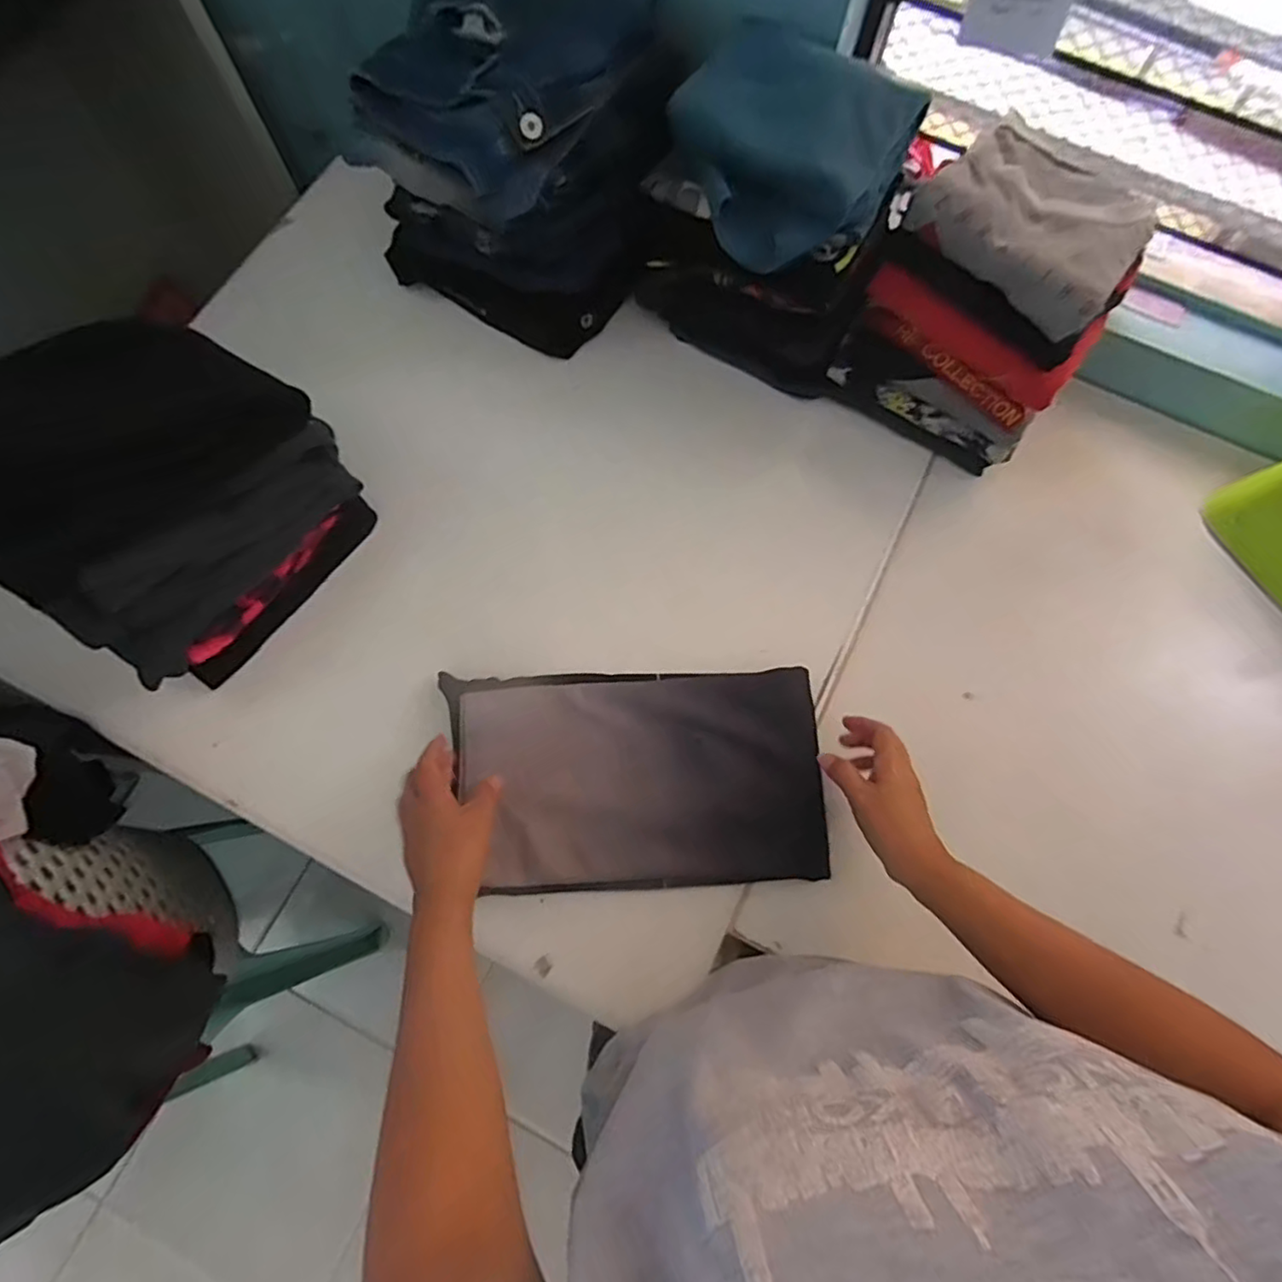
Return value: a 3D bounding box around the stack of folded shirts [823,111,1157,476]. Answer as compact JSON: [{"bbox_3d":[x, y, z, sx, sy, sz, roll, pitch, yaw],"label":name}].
[{"bbox_3d":[0.311,-0.307,0.587,0.187,0.184,0.160,30,76,7],"label":"stack of folded shirts"}]

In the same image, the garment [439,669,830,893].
[{"bbox_3d":[-0.003,0.116,0.545,0.319,0.026,0.180,-2,75,-2],"label":"garment"}]

